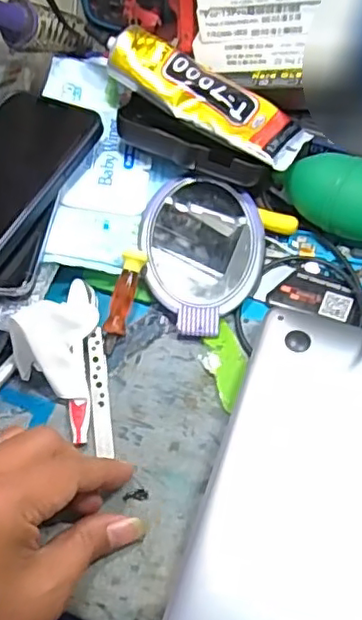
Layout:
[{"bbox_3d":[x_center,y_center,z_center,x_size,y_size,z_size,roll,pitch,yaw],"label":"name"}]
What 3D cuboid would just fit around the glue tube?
[{"bbox_3d":[0.015,-0.141,0.401,0.143,0.025,0.049,31,63,4],"label":"glue tube"}]

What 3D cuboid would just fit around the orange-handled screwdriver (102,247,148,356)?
[{"bbox_3d":[-0.037,-0.005,0.379,0.013,0.013,0.066,14,83,11],"label":"orange-handled screwdriver"}]

